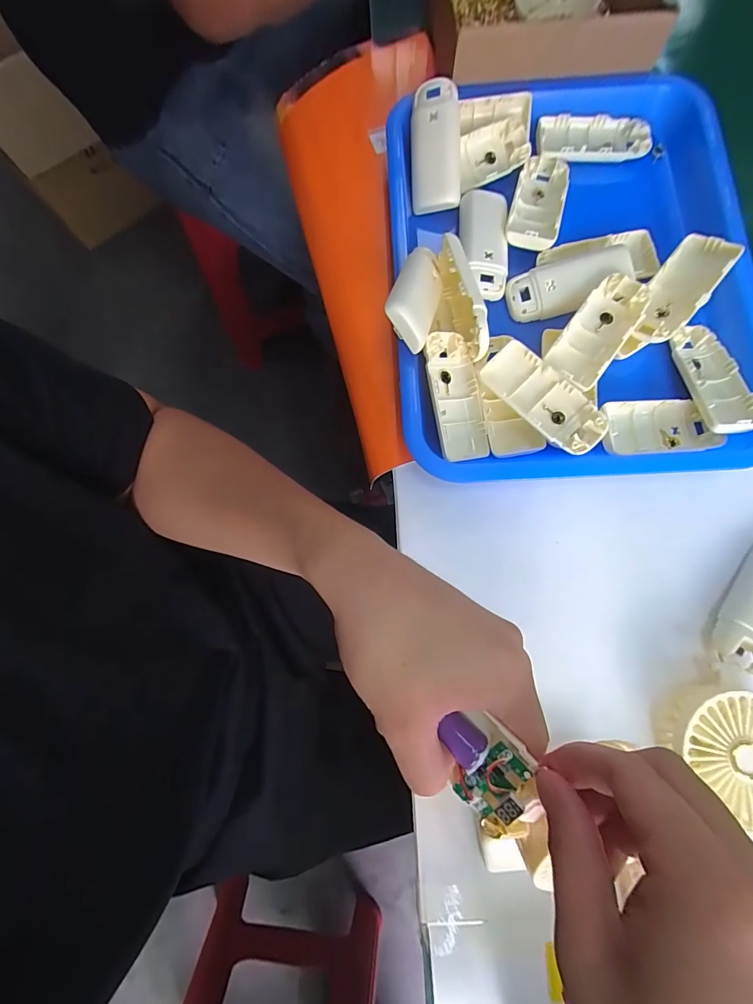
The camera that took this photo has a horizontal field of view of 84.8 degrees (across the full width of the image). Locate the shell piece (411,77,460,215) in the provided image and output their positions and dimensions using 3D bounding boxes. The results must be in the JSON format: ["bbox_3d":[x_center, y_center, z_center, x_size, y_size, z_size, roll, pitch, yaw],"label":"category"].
[{"bbox_3d":[0.054,-0.323,0.376,0.044,0.013,0.101,0,99,0],"label":"shell piece"}]

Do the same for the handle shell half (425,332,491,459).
[{"bbox_3d":[0.065,-0.086,0.339,0.043,0.026,0.103,-9,79,-2],"label":"handle shell half"}]

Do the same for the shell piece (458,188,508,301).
[{"bbox_3d":[0.098,-0.236,0.372,0.043,0.015,0.108,3,79,0],"label":"shell piece"}]

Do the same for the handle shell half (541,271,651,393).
[{"bbox_3d":[0.186,-0.143,0.347,0.044,0.016,0.110,36,81,6],"label":"handle shell half"}]

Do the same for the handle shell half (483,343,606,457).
[{"bbox_3d":[0.135,-0.082,0.339,0.104,0.023,0.046,41,82,7],"label":"handle shell half"}]

